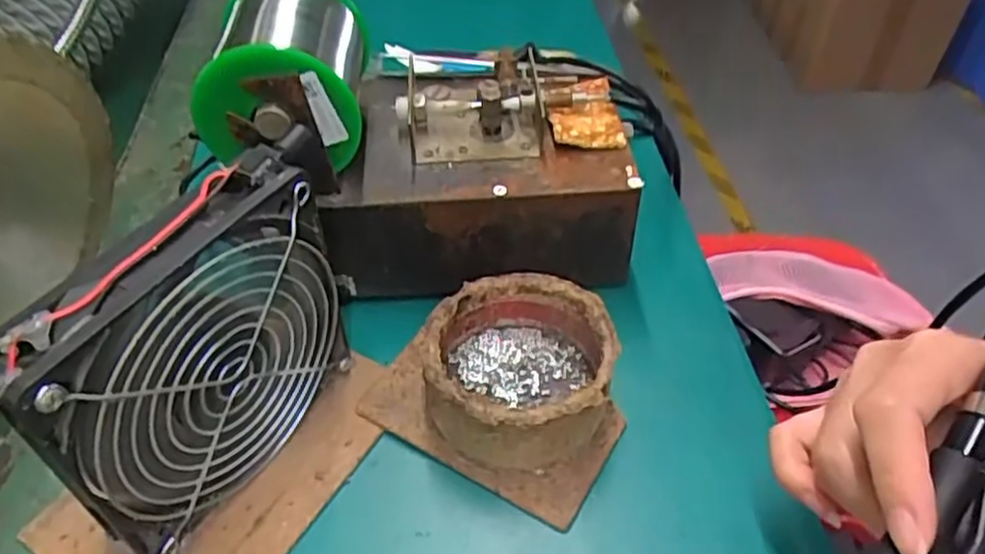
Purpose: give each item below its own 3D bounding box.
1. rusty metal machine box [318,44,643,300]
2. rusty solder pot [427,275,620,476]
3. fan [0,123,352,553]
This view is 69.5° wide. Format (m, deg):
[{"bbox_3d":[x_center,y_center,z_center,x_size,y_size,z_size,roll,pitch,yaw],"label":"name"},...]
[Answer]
[{"bbox_3d":[-0.009,-0.058,0.381,0.153,0.084,0.111,-5,46,-3],"label":"rusty metal machine box"},{"bbox_3d":[0.012,0.041,0.318,0.080,0.043,0.081,-1,46,1],"label":"rusty solder pot"},{"bbox_3d":[-0.104,0.030,0.270,0.024,0.129,0.126,23,51,22],"label":"fan"}]

